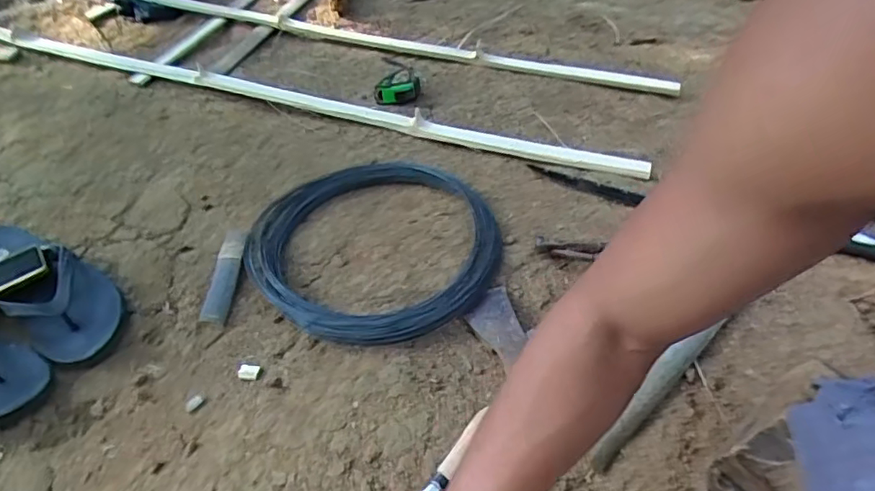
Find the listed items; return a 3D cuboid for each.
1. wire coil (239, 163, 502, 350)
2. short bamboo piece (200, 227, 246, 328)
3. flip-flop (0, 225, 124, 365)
[{"bbox_3d":[-0.085,-0.009,0.763,0.331,0.031,0.329,-2,48,2],"label":"wire coil"},{"bbox_3d":[-0.282,0.037,0.754,0.030,0.024,0.141,-1,48,3],"label":"short bamboo piece"},{"bbox_3d":[-0.499,0.046,0.717,0.268,0.059,0.107,29,55,27],"label":"flip-flop"}]

